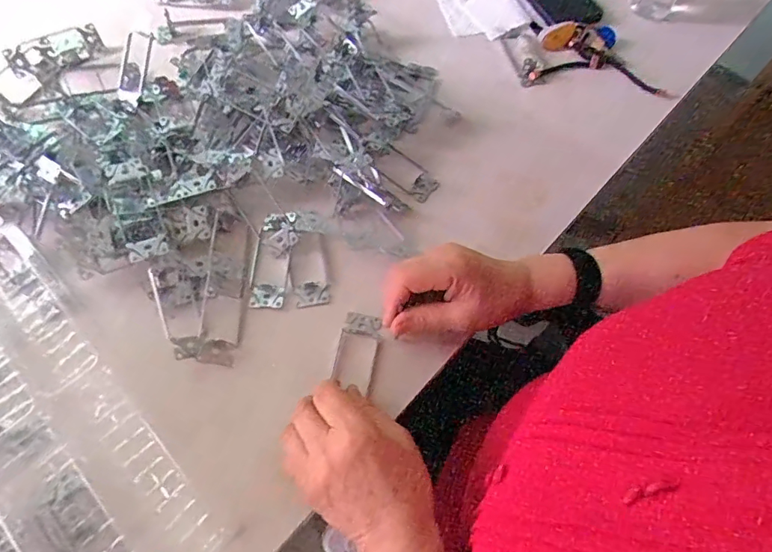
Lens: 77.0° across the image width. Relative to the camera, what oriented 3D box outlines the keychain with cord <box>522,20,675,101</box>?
[{"bbox_3d":[0.264,-0.275,0.621,0.183,0.031,0.103,6,65,1],"label":"keychain with cord"}]

